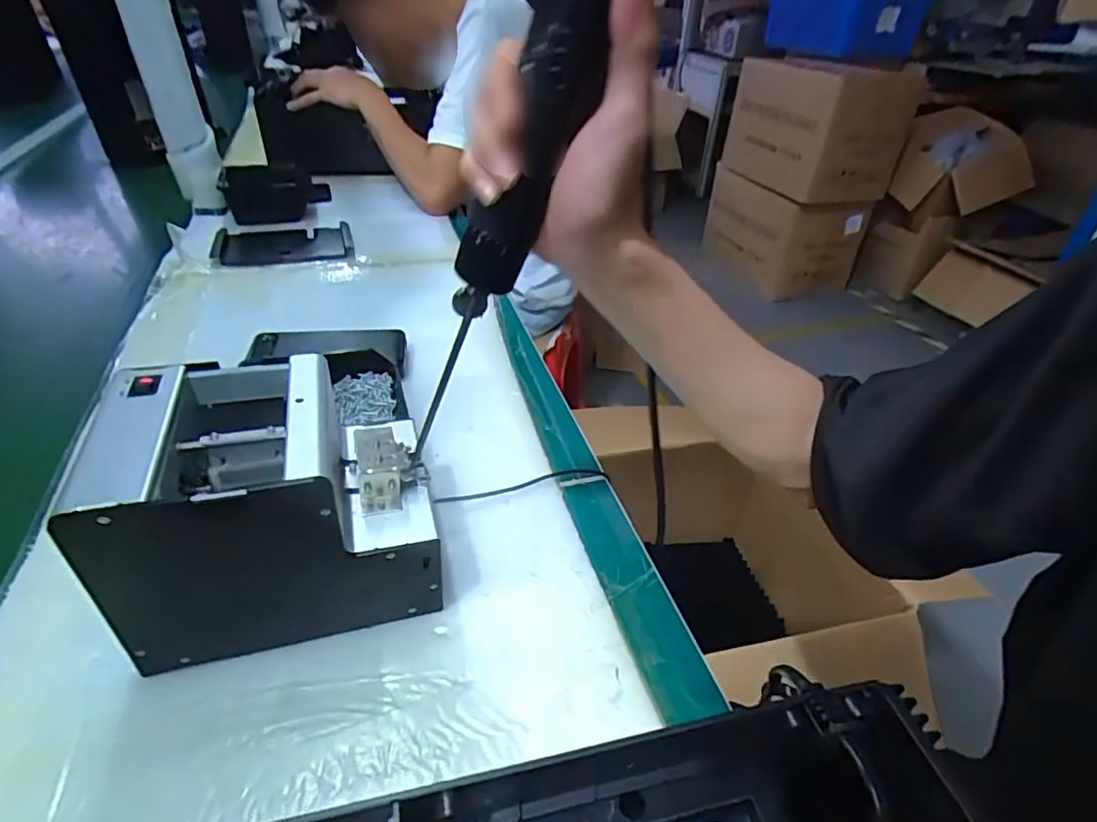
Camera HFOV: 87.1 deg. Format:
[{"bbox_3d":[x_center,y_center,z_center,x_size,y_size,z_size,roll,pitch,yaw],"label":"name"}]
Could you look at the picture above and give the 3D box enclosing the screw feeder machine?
[{"bbox_3d":[-0.168,0.058,0.374,0.172,0.140,0.122,-6,38,-16],"label":"screw feeder machine"}]

